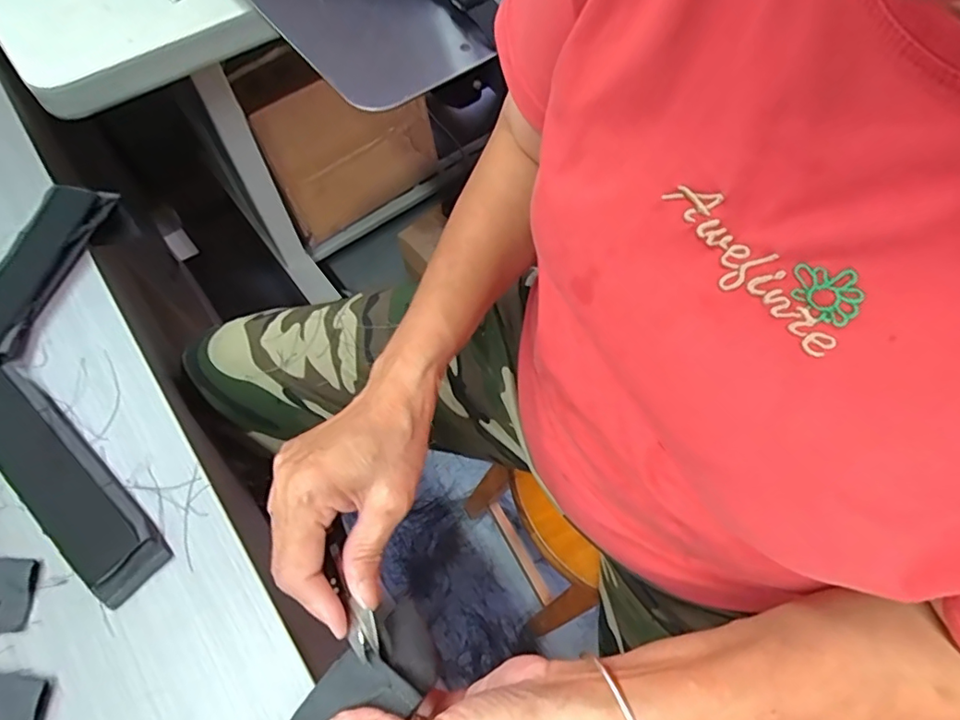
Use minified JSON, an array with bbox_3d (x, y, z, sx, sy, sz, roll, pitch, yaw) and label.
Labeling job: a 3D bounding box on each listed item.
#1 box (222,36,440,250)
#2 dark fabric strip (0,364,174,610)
[{"bbox_3d":[-0.290,-0.481,1.117,0.355,0.365,0.177,-39,71,-17],"label":"box"},{"bbox_3d":[-0.292,0.080,0.378,0.197,0.017,0.047,39,70,17],"label":"dark fabric strip"}]

